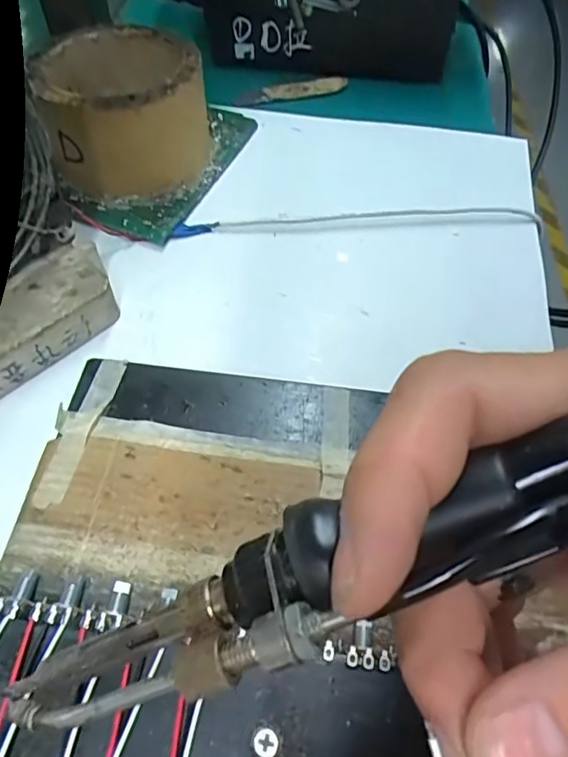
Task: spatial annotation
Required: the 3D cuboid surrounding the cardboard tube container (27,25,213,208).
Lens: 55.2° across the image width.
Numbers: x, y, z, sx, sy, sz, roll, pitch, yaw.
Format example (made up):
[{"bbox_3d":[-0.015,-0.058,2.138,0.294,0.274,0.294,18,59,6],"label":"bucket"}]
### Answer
[{"bbox_3d":[-0.095,-0.159,0.323,0.092,0.063,0.098,-13,58,-10],"label":"cardboard tube container"}]

